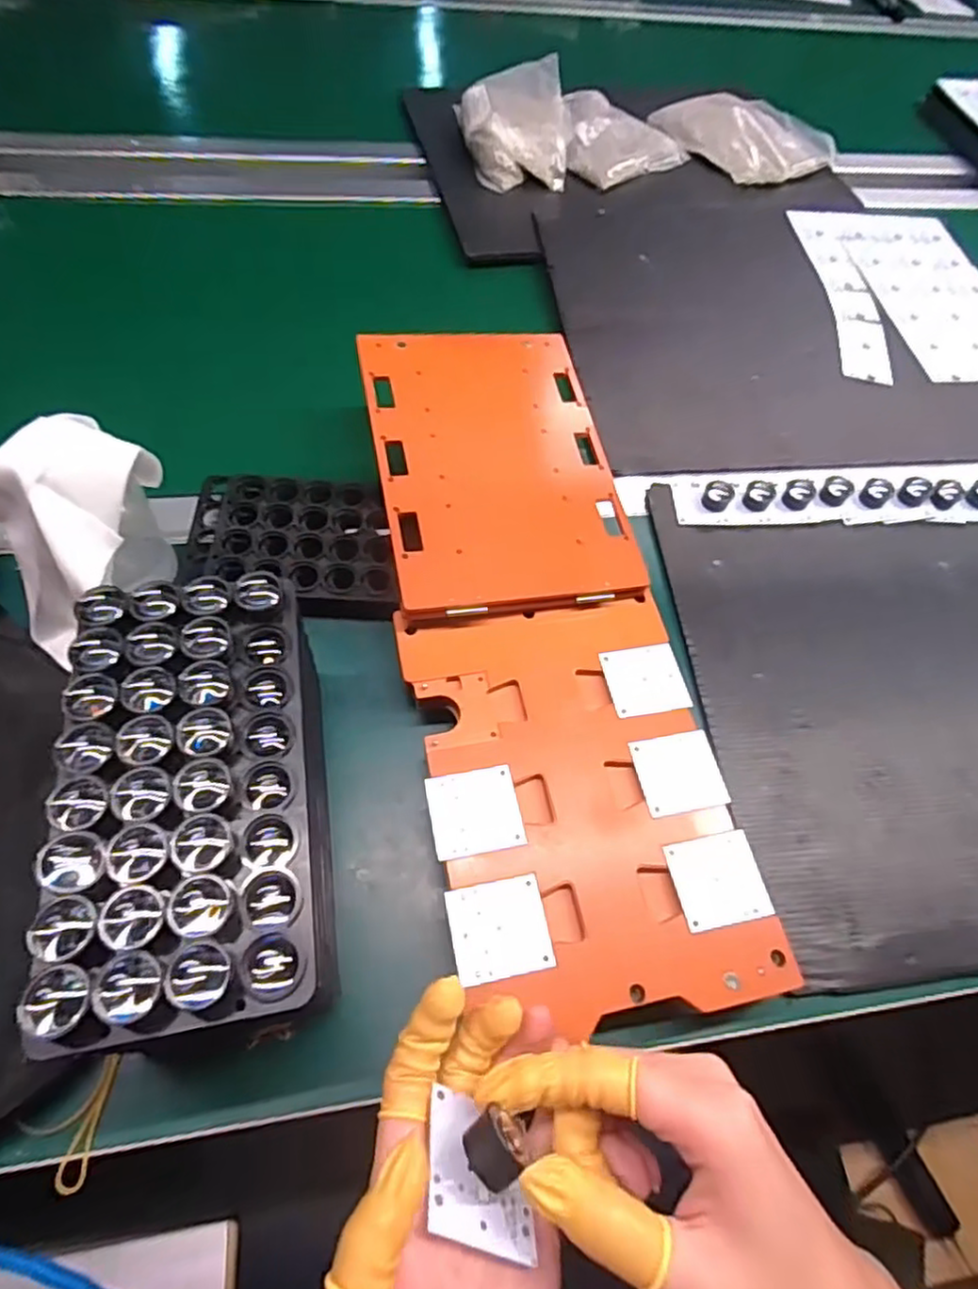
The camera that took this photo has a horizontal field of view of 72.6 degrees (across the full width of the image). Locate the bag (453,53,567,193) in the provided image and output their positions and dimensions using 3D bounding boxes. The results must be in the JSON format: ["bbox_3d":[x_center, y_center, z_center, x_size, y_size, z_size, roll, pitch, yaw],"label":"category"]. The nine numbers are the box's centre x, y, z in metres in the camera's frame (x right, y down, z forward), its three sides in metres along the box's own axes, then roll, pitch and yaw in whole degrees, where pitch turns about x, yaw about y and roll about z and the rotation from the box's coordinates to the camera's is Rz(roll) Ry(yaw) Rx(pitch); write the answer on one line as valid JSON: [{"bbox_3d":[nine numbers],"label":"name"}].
[{"bbox_3d":[0.026,-0.580,0.748,0.112,0.064,0.166,-1,61,-6],"label":"bag"}]

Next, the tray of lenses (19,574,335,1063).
[{"bbox_3d":[-0.125,0.056,0.282,0.101,0.027,0.188,-8,62,-8],"label":"tray of lenses"}]

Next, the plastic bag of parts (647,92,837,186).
[{"bbox_3d":[0.313,-0.618,0.807,0.185,0.034,0.176,-20,64,-16],"label":"plastic bag of parts"}]

